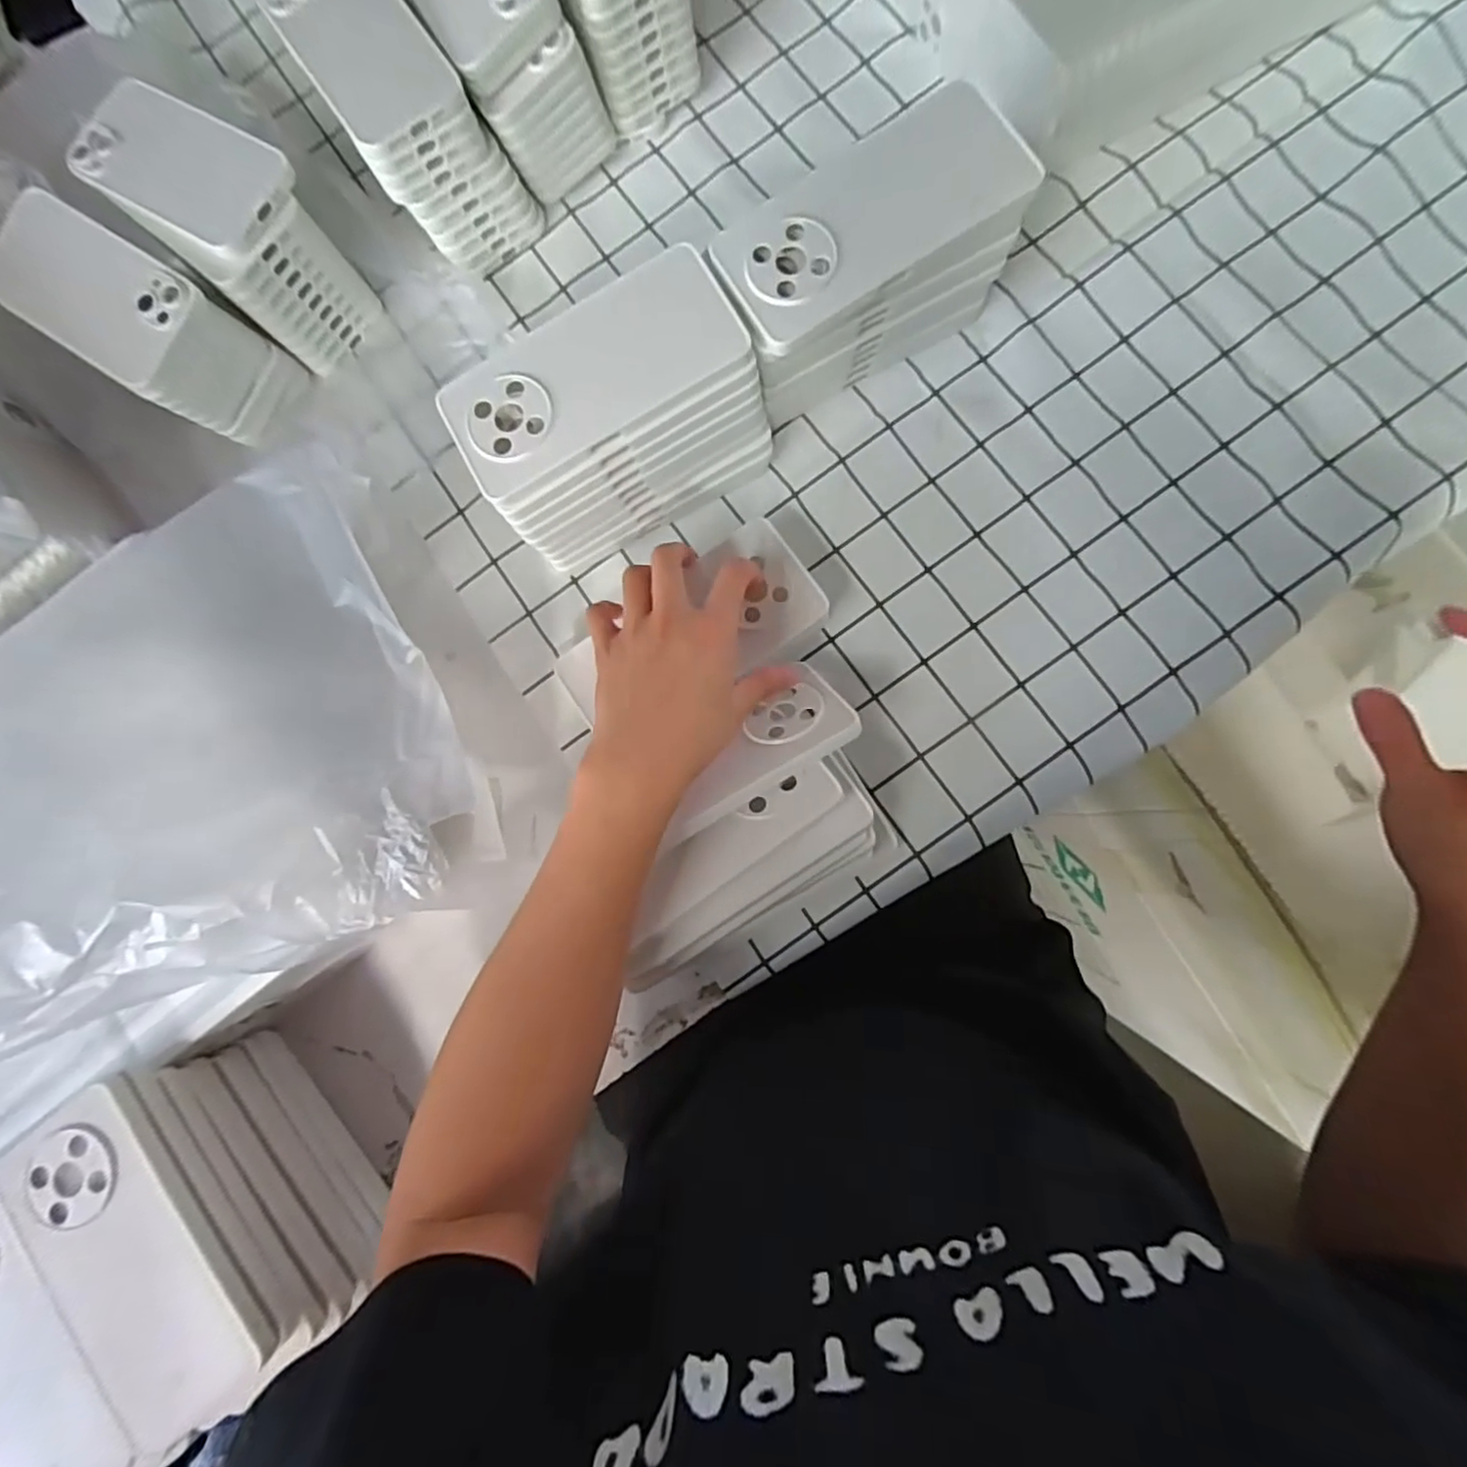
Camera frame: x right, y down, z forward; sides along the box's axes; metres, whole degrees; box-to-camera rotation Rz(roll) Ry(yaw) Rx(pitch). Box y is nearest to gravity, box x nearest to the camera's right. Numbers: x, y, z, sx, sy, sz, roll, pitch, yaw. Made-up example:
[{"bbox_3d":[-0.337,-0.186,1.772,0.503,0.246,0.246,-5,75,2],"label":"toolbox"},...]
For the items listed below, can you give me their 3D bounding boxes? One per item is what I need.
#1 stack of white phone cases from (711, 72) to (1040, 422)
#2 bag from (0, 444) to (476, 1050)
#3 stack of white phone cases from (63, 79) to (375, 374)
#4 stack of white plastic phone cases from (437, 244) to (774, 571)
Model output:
[{"bbox_3d":[0.077,-0.272,0.408,0.165,0.103,0.077,-32,81,2],"label":"stack of white phone cases"},{"bbox_3d":[-0.345,0.031,0.360,0.376,0.118,0.263,-26,82,3],"label":"bag"},{"bbox_3d":[-0.341,-0.348,0.466,0.148,0.101,0.088,40,89,9],"label":"stack of white phone cases"},{"bbox_3d":[-0.070,-0.189,0.415,0.166,0.105,0.095,-30,82,3],"label":"stack of white plastic phone cases"}]

